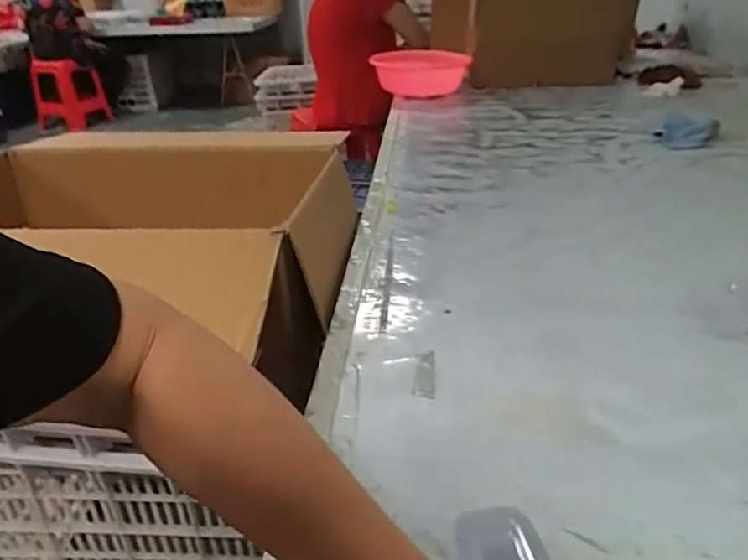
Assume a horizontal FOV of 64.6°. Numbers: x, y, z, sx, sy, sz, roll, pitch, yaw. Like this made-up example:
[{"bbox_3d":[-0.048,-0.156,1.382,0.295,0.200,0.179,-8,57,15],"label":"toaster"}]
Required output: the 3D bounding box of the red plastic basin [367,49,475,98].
[{"bbox_3d":[0.118,-0.544,1.560,0.233,0.119,0.233,-2,28,1],"label":"red plastic basin"}]

